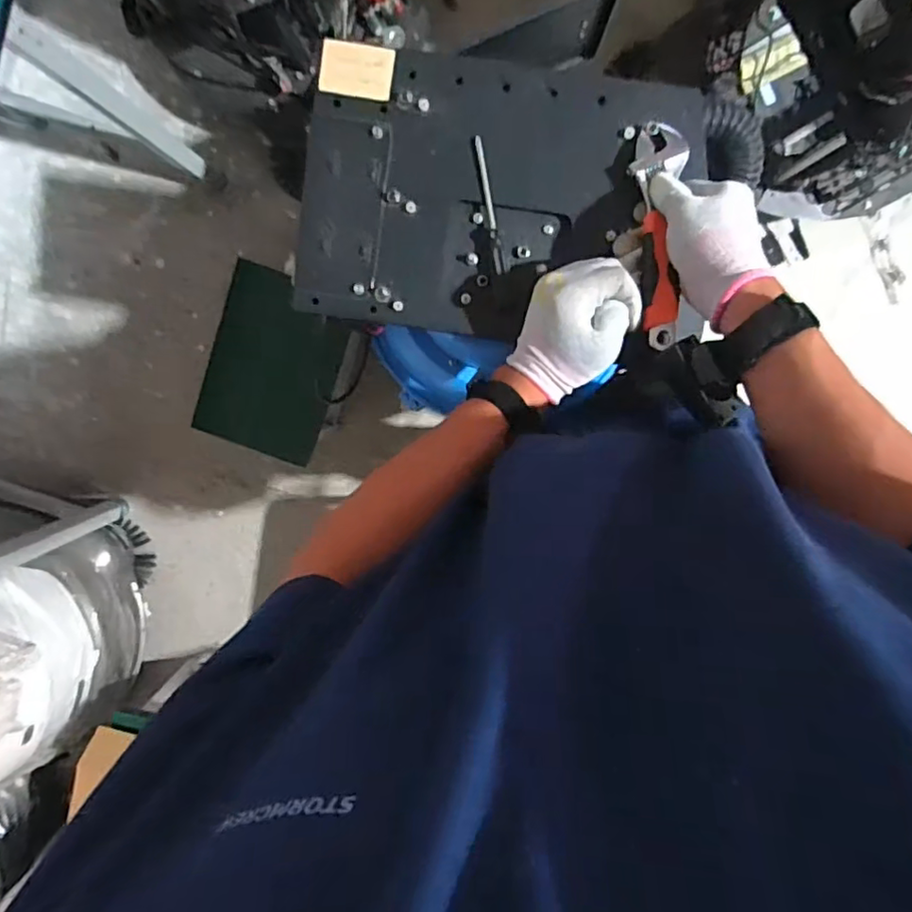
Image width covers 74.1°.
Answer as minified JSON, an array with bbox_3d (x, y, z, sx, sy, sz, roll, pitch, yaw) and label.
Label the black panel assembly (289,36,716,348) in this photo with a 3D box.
[{"bbox_3d":[0.034,-0.216,0.513,0.322,0.022,0.220,9,98,2],"label":"black panel assembly"}]

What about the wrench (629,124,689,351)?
[{"bbox_3d":[0.164,-0.178,0.487,0.041,0.014,0.184,2,84,3],"label":"wrench"}]

